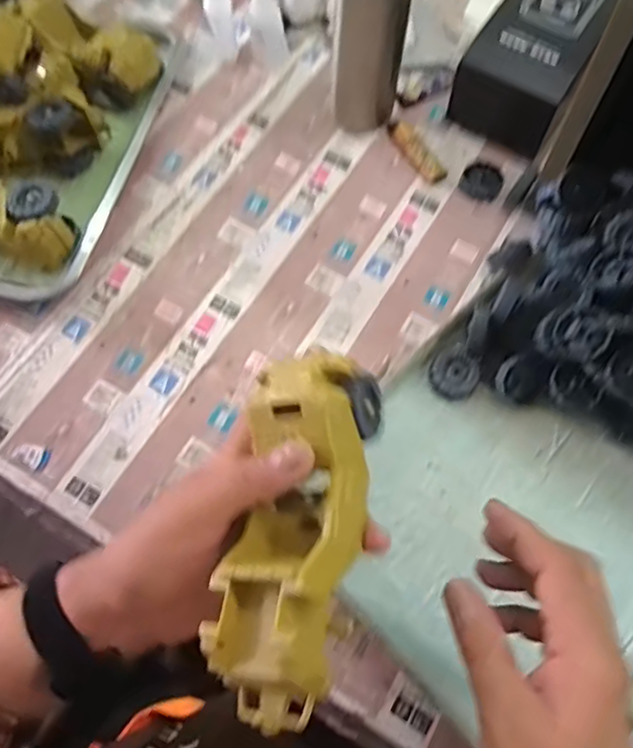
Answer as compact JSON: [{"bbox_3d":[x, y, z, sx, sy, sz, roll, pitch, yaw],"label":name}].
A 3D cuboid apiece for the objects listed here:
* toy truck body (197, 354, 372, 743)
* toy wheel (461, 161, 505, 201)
[{"bbox_3d":[-0.012,0.071,0.296,0.062,0.056,0.170,7,67,6],"label":"toy truck body"},{"bbox_3d":[0.157,-0.182,0.581,0.037,0.010,0.041,27,70,13],"label":"toy wheel"}]

